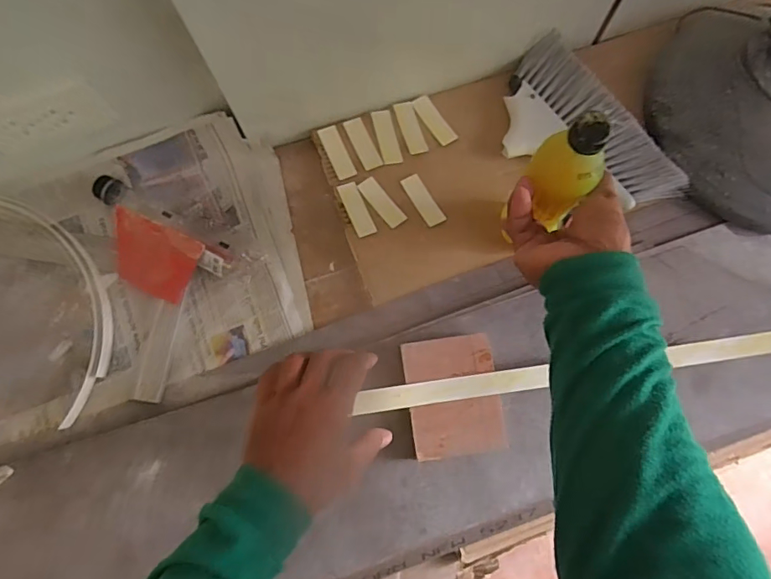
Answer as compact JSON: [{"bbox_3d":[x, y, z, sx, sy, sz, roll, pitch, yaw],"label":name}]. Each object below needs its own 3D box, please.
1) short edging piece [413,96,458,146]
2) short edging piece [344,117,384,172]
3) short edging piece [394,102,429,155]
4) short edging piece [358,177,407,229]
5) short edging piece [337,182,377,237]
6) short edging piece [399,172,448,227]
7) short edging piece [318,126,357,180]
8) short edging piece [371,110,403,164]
[{"bbox_3d":[0.060,-0.207,0.587,0.023,0.004,0.070,-33,80,-6],"label":"short edging piece"},{"bbox_3d":[-0.027,-0.175,0.577,0.024,0.004,0.066,-26,80,-5],"label":"short edging piece"},{"bbox_3d":[0.031,-0.197,0.584,0.023,0.004,0.069,-17,79,-3],"label":"short edging piece"},{"bbox_3d":[-0.004,-0.102,0.566,0.024,0.004,0.067,-38,81,-7],"label":"short edging piece"},{"bbox_3d":[-0.033,-0.094,0.566,0.023,0.004,0.067,-23,80,-4],"label":"short edging piece"},{"bbox_3d":[0.045,-0.105,0.566,0.022,0.004,0.067,-31,80,-6],"label":"short edging piece"},{"bbox_3d":[-0.057,-0.164,0.575,0.023,0.005,0.067,-24,80,-5],"label":"short edging piece"},{"bbox_3d":[0.002,-0.184,0.580,0.023,0.004,0.069,-14,79,-3],"label":"short edging piece"}]

